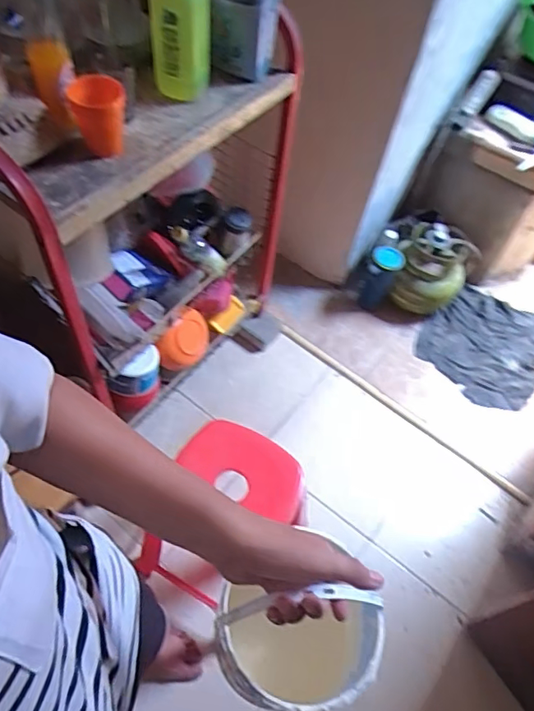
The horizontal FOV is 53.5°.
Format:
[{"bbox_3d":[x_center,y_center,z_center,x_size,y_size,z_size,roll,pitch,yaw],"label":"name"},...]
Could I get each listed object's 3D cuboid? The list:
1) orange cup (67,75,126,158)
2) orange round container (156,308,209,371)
[{"bbox_3d":[-0.283,-0.406,0.907,0.088,0.112,0.095,1,56,-2],"label":"orange cup"},{"bbox_3d":[-0.218,-0.054,1.440,0.088,0.142,0.200,40,60,19],"label":"orange round container"}]

